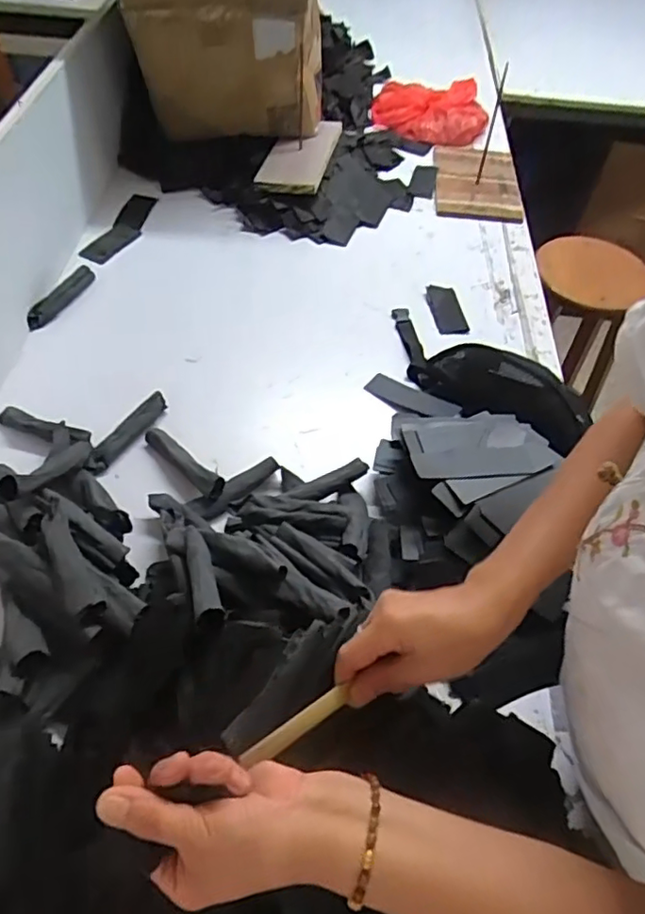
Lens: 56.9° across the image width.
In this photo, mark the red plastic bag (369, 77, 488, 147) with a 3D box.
[{"bbox_3d":[0.262,-0.862,1.467,0.276,0.075,0.185,6,53,0],"label":"red plastic bag"}]

